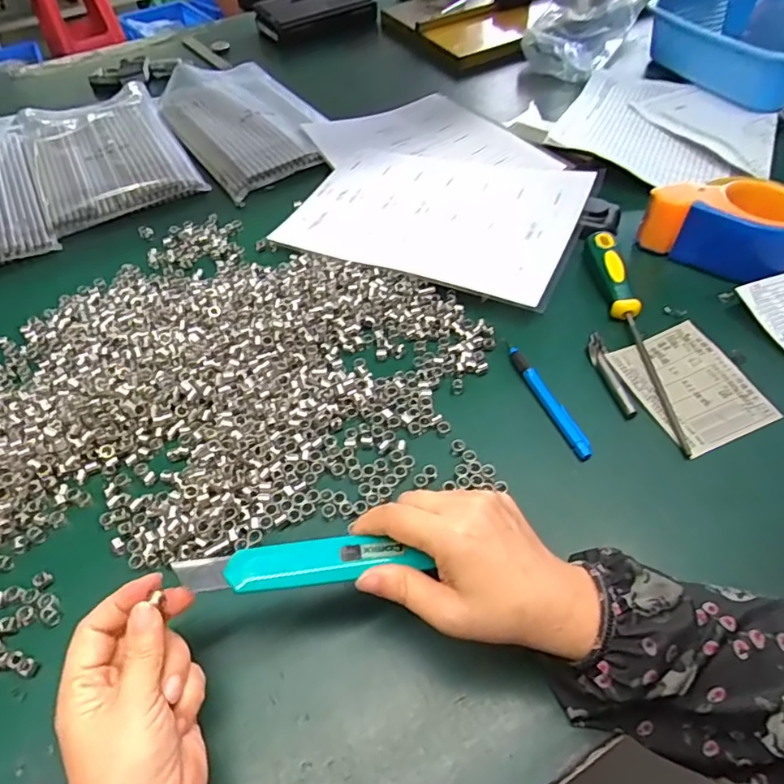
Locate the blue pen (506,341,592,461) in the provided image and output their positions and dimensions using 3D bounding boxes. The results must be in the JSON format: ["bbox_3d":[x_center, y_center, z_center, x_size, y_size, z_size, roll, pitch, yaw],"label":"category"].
[{"bbox_3d":[0.124,0.003,0.441,0.012,0.008,0.118,-19,53,-11],"label":"blue pen"}]

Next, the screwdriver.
[{"bbox_3d":[0.209,-0.060,0.468,0.022,0.023,0.235,-5,52,0],"label":"screwdriver"}]

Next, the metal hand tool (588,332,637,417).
[{"bbox_3d":[0.180,-0.018,0.458,0.014,0.008,0.089,-7,52,-2],"label":"metal hand tool"}]

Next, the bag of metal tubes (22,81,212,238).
[{"bbox_3d":[-0.380,-0.322,0.729,0.180,0.018,0.309,-26,55,-16],"label":"bag of metal tubes"}]

